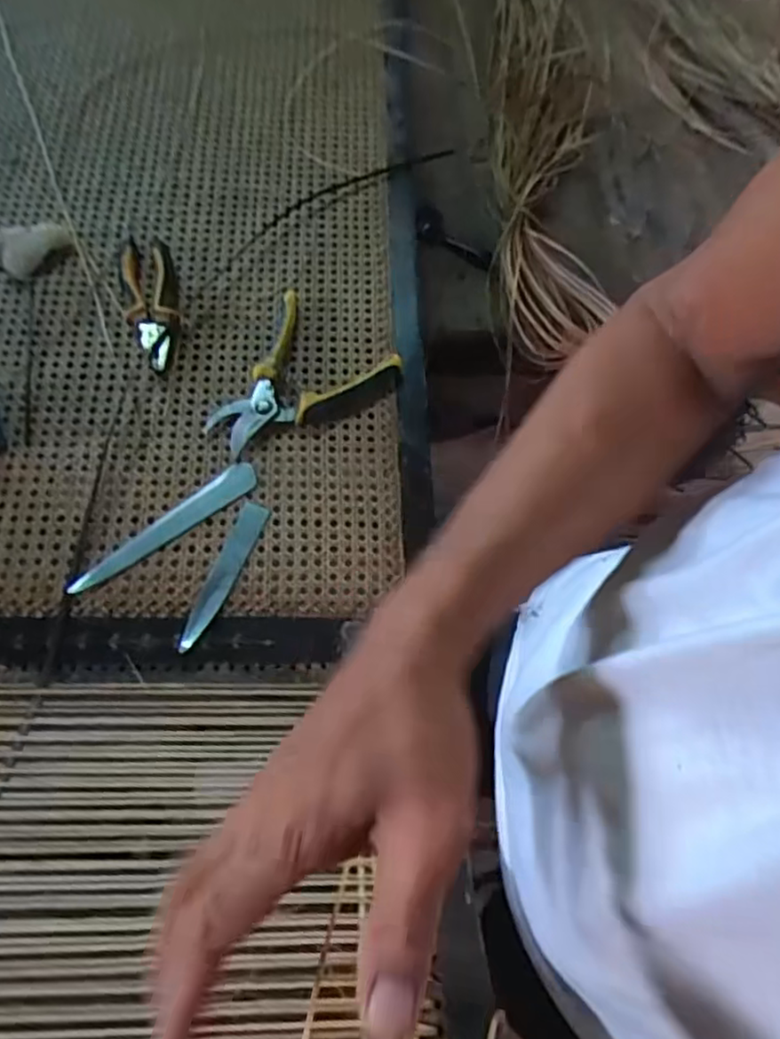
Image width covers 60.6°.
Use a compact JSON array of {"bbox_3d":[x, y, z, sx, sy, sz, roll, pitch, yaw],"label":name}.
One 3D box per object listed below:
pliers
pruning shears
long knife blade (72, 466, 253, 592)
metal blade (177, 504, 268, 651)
[{"bbox_3d":[-0.238,-0.218,0.669,0.048,0.025,0.156,-12,69,-8],"label":"pliers"},{"bbox_3d":[-0.092,-0.129,0.646,0.138,0.019,0.169,35,70,11],"label":"pruning shears"},{"bbox_3d":[-0.195,0.008,0.589,0.182,0.007,0.027,-39,75,-16],"label":"long knife blade"},{"bbox_3d":[-0.143,0.046,0.572,0.024,0.018,0.140,19,68,5],"label":"metal blade"}]

